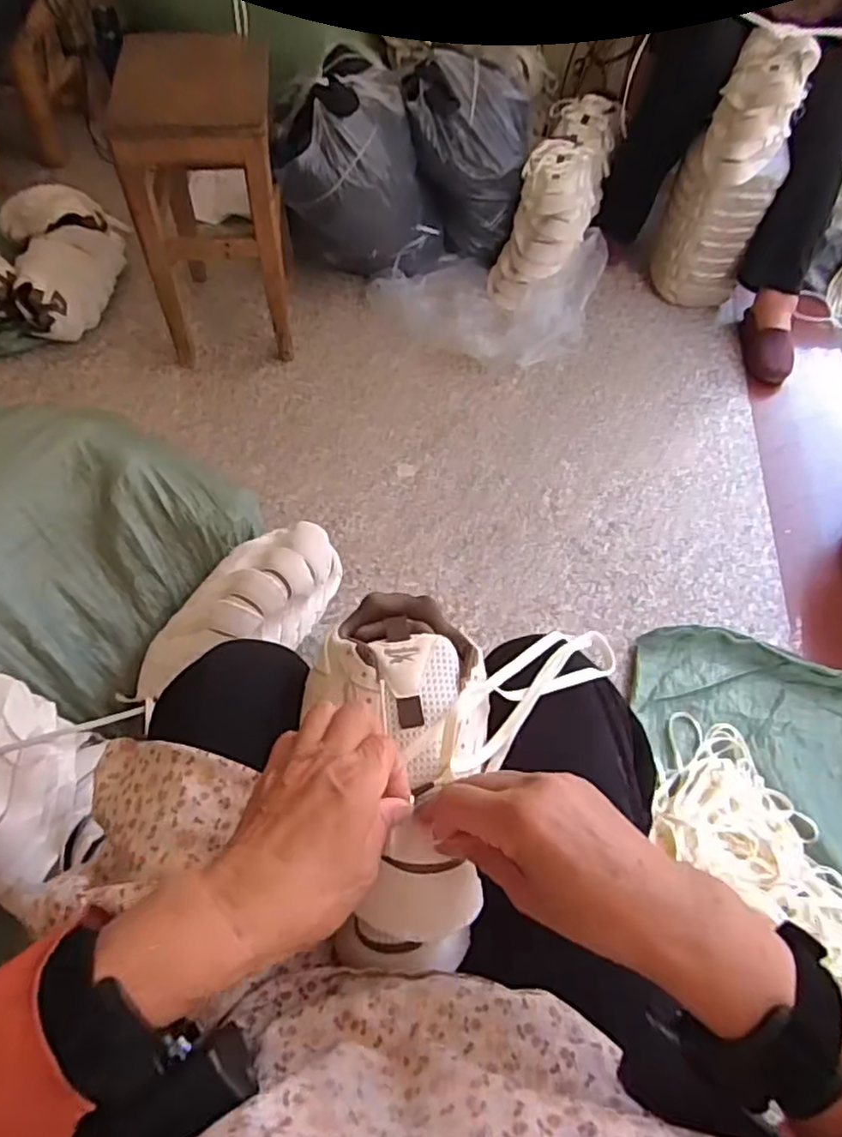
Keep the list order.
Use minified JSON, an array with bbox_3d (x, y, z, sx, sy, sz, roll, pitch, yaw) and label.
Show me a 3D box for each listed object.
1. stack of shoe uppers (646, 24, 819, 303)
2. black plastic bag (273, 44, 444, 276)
[{"bbox_3d":[0.591,-0.736,1.269,0.174,0.451,0.147,12,57,5],"label":"stack of shoe uppers"},{"bbox_3d":[-0.113,-0.774,1.305,0.322,0.334,0.298,-4,57,-6],"label":"black plastic bag"}]

